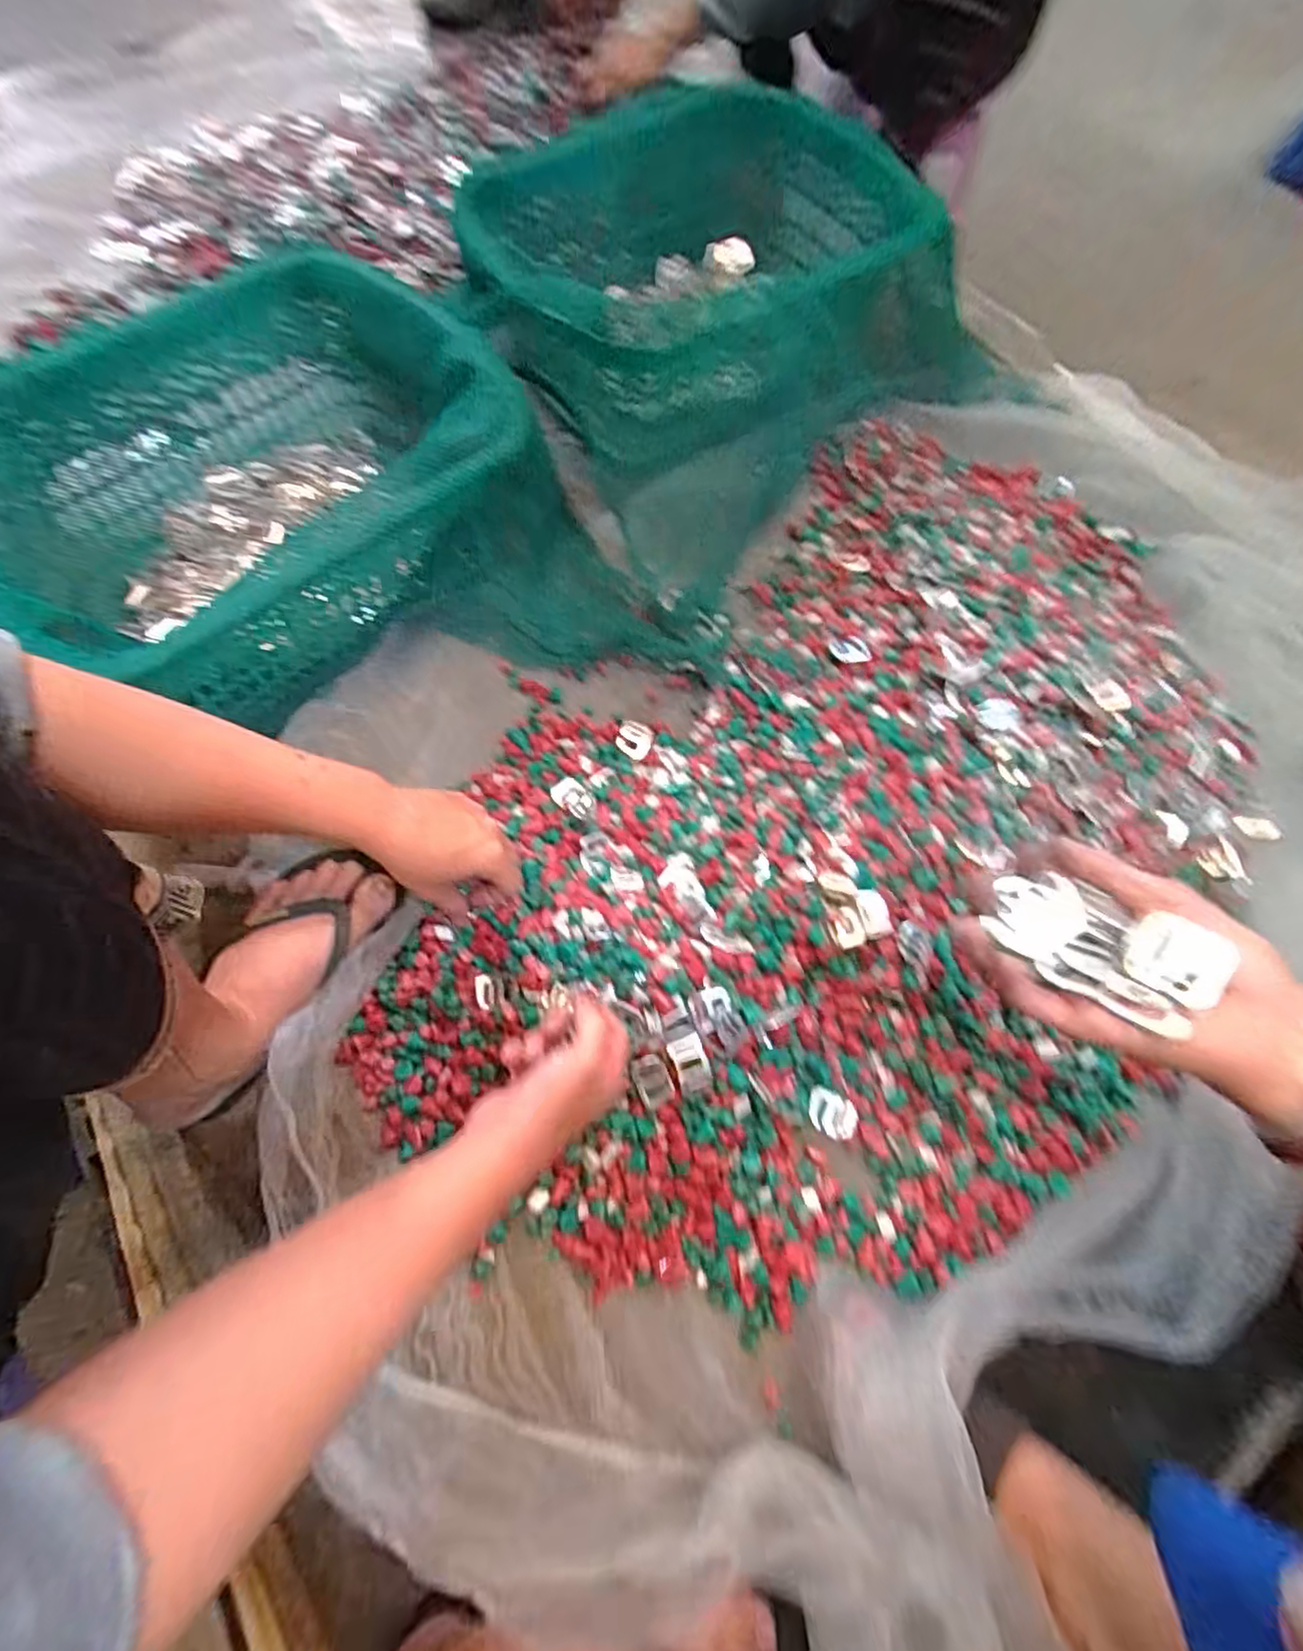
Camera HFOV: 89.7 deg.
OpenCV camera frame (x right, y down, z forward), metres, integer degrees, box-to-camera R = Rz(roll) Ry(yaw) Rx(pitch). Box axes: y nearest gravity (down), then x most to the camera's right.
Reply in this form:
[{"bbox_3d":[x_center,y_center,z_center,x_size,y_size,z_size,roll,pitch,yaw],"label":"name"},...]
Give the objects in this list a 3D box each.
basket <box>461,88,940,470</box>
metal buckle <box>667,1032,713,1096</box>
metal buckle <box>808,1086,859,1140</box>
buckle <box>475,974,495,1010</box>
[{"bbox_3d":[0.045,-0.658,0.790,0.536,0.184,0.406,-27,71,-11],"label":"basket"},{"bbox_3d":[0.029,0.177,0.479,0.026,0.011,0.047,-19,90,-19],"label":"metal buckle"},{"bbox_3d":[0.135,0.216,0.488,0.040,0.005,0.029,28,70,10],"label":"metal buckle"},{"bbox_3d":[-0.125,0.125,0.490,0.017,0.005,0.025,-20,69,14],"label":"buckle"}]

